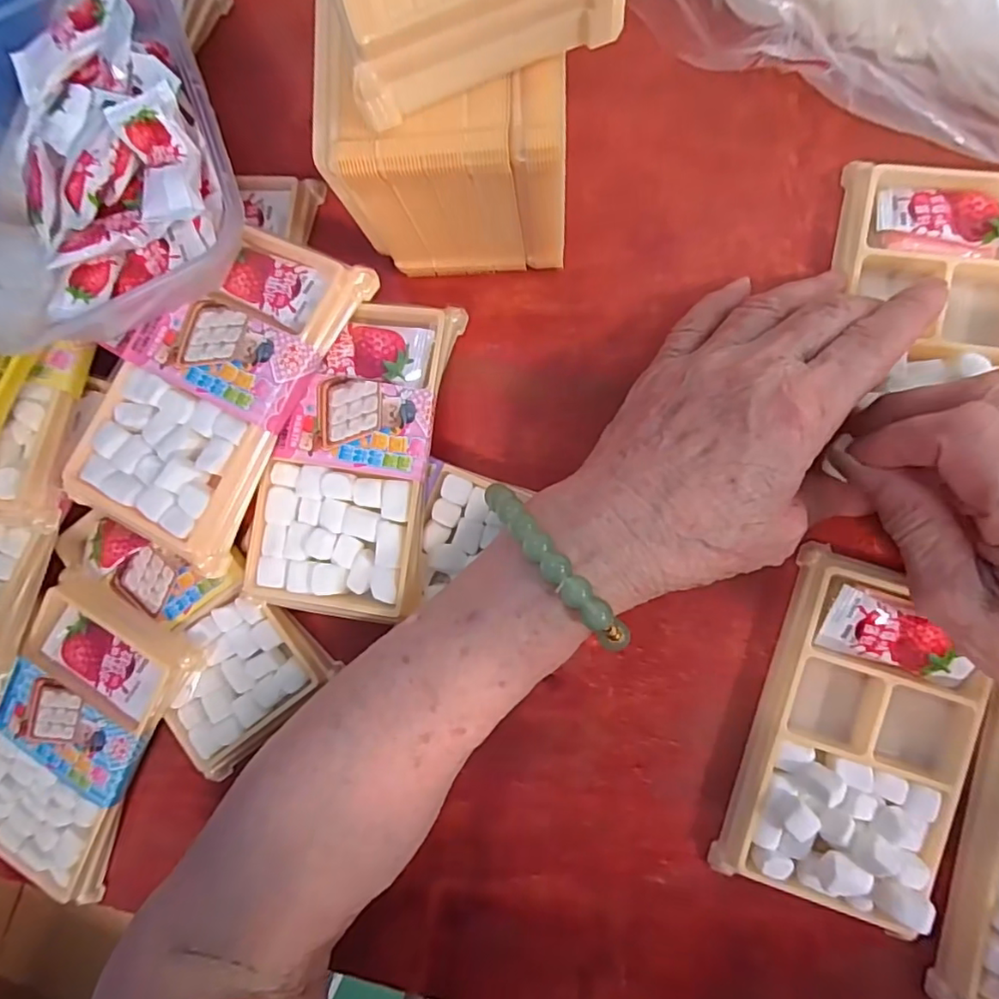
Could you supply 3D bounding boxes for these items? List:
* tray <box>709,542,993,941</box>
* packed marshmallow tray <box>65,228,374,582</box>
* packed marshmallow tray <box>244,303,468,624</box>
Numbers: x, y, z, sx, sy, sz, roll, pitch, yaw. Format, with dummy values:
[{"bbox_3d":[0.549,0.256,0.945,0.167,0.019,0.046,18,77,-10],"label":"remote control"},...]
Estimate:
[{"bbox_3d":[0.141,0.094,0.220,0.073,0.025,0.130,18,91,7],"label":"tray"},{"bbox_3d":[-0.117,-0.048,0.231,0.076,0.022,0.130,26,92,7],"label":"packed marshmallow tray"},{"bbox_3d":[-0.057,-0.017,0.238,0.072,0.014,0.134,13,90,7],"label":"packed marshmallow tray"}]

